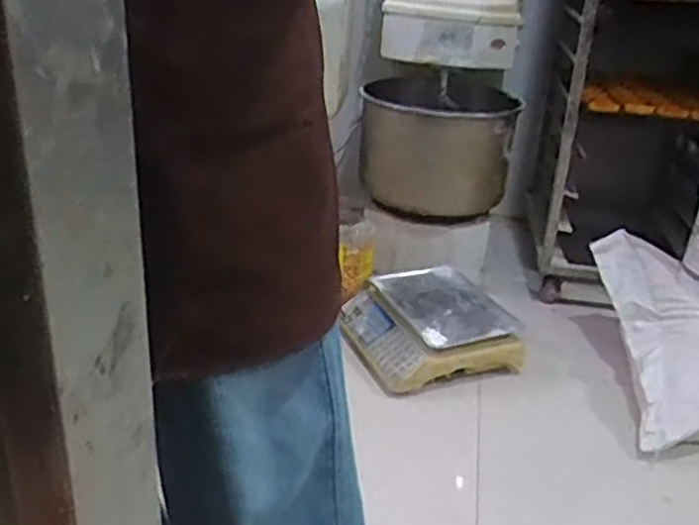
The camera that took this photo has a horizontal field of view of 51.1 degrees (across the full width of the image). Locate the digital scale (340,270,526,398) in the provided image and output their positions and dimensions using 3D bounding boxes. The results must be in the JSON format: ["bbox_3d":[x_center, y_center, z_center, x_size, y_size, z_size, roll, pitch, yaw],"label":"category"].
[{"bbox_3d":[0.182,0.147,1.792,0.352,0.107,0.432,-8,27,-22],"label":"digital scale"}]

